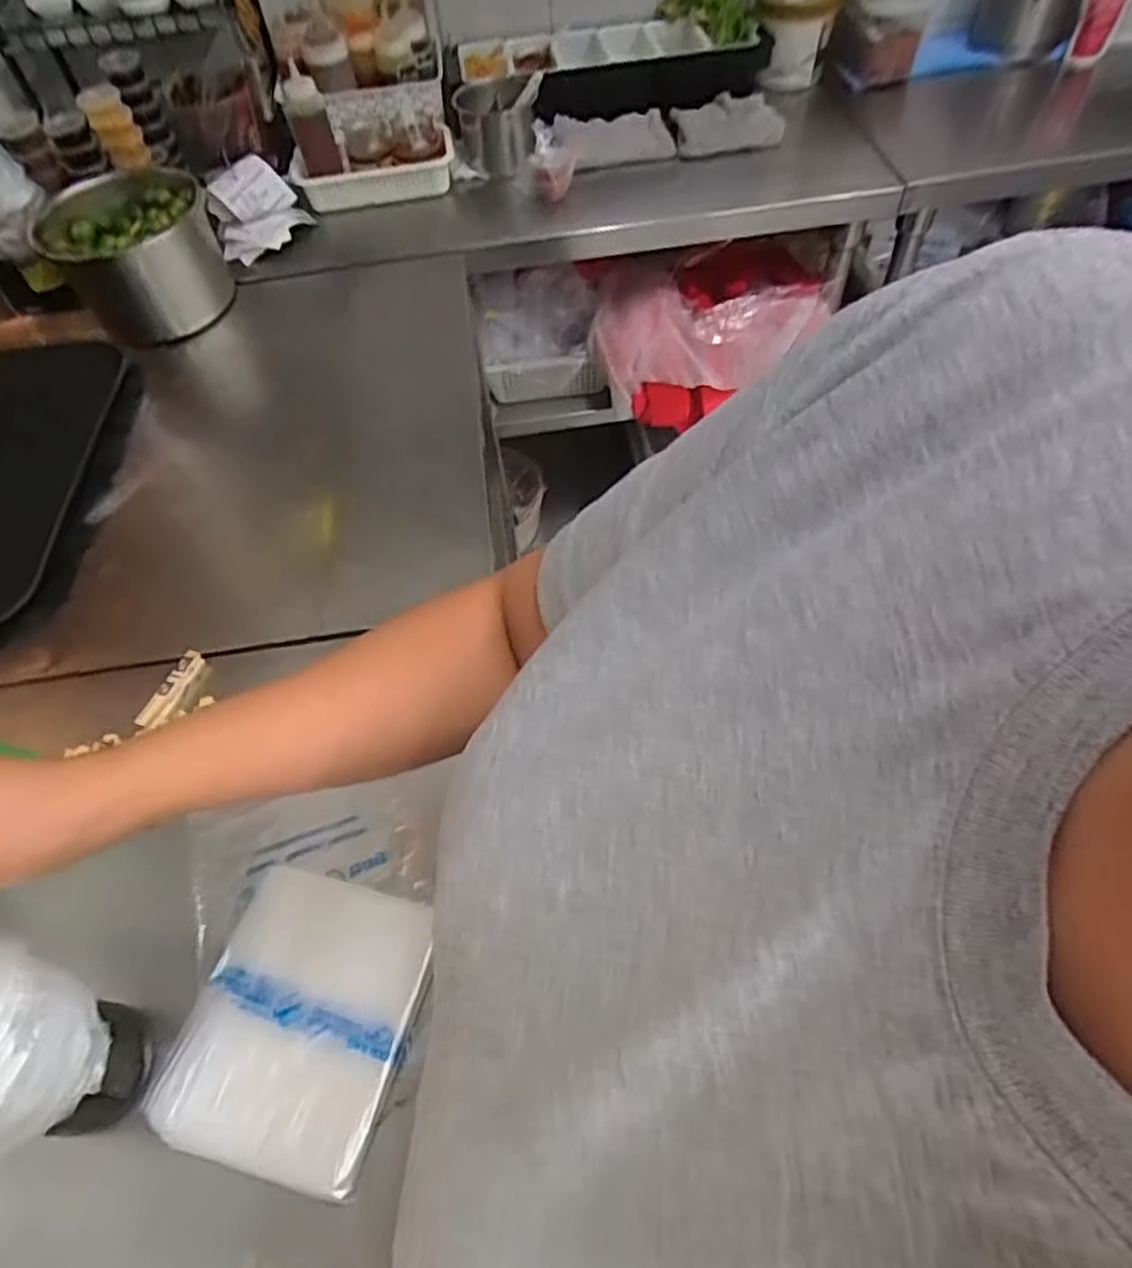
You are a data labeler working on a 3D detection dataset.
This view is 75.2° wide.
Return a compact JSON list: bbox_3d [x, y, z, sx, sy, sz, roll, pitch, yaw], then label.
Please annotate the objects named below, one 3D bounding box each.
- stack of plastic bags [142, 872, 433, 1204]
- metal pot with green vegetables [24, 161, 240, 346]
[{"bbox_3d":[-0.166,0.238,0.463,0.139,0.016,0.161,10,57,12],"label":"stack of plastic bags"},{"bbox_3d":[-0.533,-0.475,0.921,0.171,0.129,0.180,-2,55,4],"label":"metal pot with green vegetables"}]

